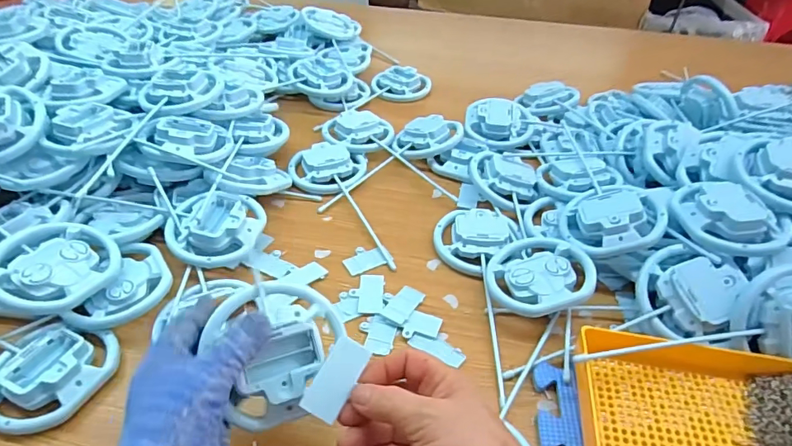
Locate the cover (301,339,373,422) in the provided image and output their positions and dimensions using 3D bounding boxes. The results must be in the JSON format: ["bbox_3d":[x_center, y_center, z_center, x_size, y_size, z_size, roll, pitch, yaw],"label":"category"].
[{"bbox_3d":[-0.038,0.102,0.314,0.024,0.004,0.051,32,67,-1],"label":"cover"}]

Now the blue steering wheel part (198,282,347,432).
[{"bbox_3d":[-0.082,0.088,0.343,0.091,0.020,0.096,3,70,-10],"label":"blue steering wheel part"}]

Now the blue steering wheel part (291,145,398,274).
[{"bbox_3d":[-0.076,-0.029,0.591,0.104,0.024,0.222,-5,43,-10],"label":"blue steering wheel part"}]

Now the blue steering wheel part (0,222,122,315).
[{"bbox_3d":[-0.323,0.037,0.455,0.098,0.036,0.100,2,42,-2],"label":"blue steering wheel part"}]

